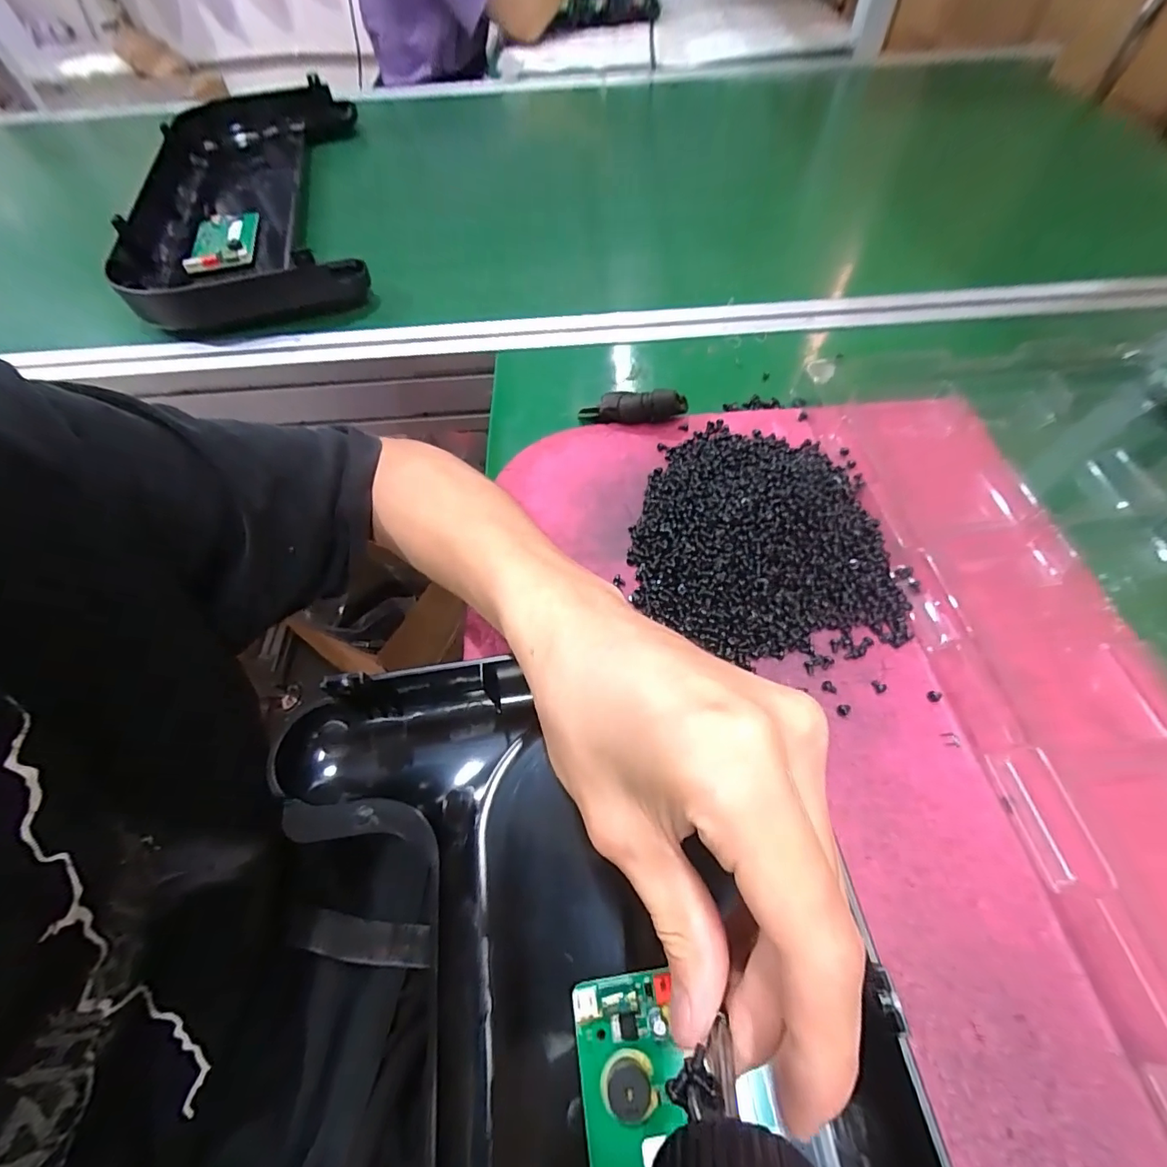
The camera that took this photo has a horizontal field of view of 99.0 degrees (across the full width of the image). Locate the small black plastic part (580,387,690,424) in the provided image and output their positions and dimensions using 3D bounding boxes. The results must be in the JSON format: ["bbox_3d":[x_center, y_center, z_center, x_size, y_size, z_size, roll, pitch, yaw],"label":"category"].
[{"bbox_3d":[0.030,-0.118,0.334,0.075,0.023,0.014,0,57,20],"label":"small black plastic part"}]

